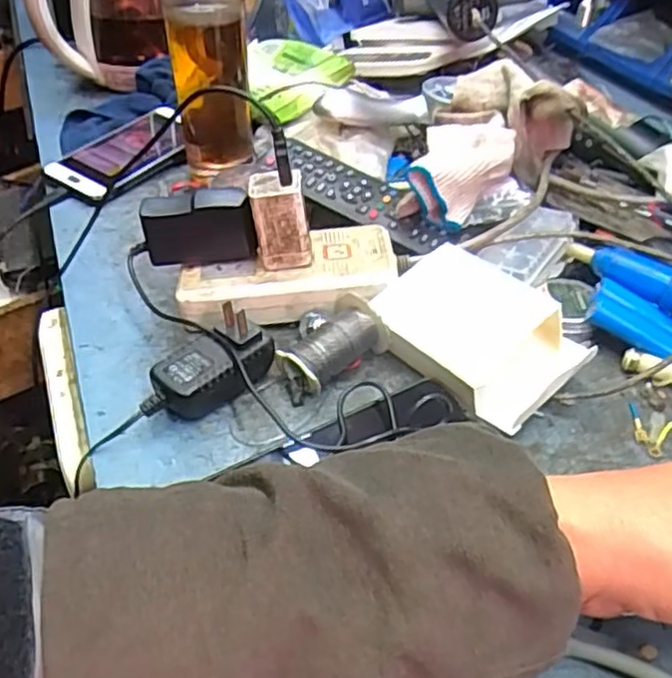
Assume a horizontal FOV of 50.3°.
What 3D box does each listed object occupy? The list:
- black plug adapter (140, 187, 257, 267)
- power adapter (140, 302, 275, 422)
[{"bbox_3d":[-0.091,-0.075,0.475,0.070,0.044,0.028,-9,41,-10],"label":"black plug adapter"},{"bbox_3d":[-0.079,0.018,0.431,0.086,0.042,0.039,-24,46,-27],"label":"power adapter"}]

